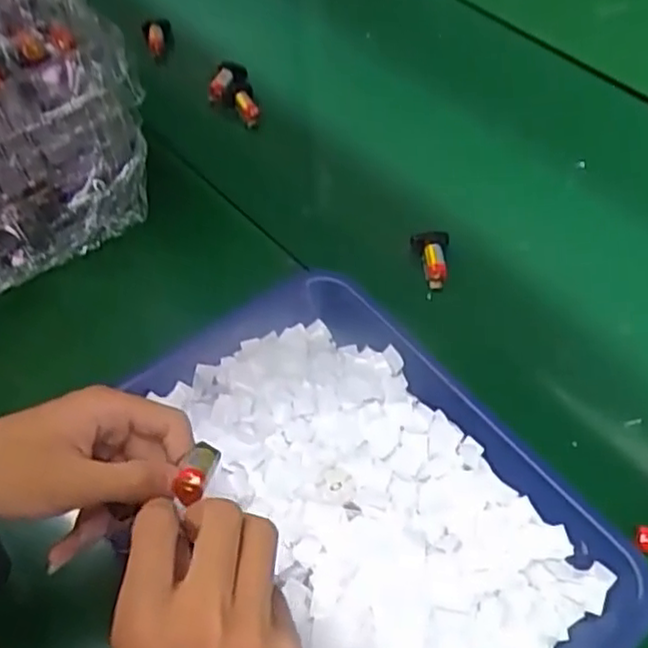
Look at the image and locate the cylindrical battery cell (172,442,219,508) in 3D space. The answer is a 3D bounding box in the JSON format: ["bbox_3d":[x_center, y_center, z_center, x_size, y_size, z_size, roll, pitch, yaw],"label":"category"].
[{"bbox_3d":[-0.062,0.072,0.345,0.016,0.013,0.038,7,27,8],"label":"cylindrical battery cell"}]

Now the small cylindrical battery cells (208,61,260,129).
[{"bbox_3d":[-0.095,-0.234,0.713,0.042,0.026,0.078,-16,57,-8],"label":"small cylindrical battery cells"}]

